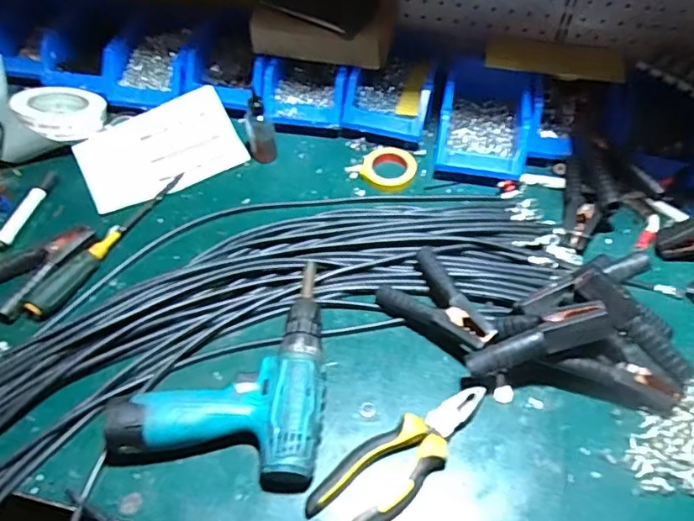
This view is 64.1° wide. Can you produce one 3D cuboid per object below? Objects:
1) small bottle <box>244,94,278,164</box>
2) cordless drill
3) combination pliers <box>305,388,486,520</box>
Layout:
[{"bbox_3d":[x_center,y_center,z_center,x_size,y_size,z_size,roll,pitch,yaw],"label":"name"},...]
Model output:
[{"bbox_3d":[-0.117,-0.177,0.747,0.036,0.107,0.027,-13,54,-9],"label":"small bottle"},{"bbox_3d":[-0.105,0.093,0.562,0.189,0.061,0.237,9,53,7],"label":"cordless drill"},{"bbox_3d":[0.054,0.181,0.515,0.193,0.024,0.062,-34,60,-23],"label":"combination pliers"}]

